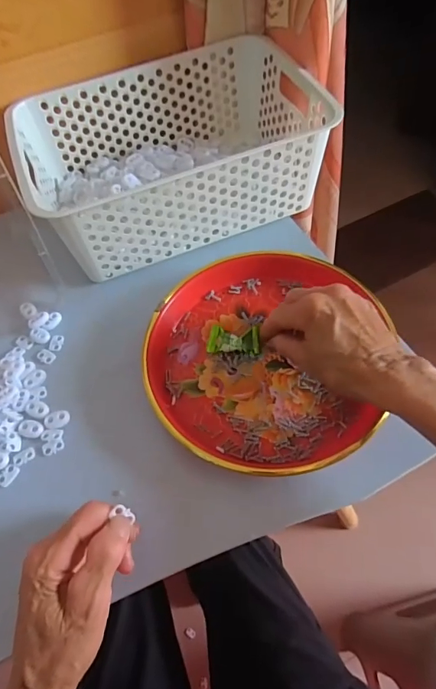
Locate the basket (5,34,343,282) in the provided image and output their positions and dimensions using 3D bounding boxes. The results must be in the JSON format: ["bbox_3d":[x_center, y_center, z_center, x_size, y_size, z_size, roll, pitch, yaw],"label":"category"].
[{"bbox_3d":[-0.050,-0.208,0.476,0.295,0.112,0.196,-21,59,-9],"label":"basket"}]

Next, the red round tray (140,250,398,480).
[{"bbox_3d":[0.038,0.006,0.398,0.200,0.031,0.215,-2,58,3],"label":"red round tray"}]

